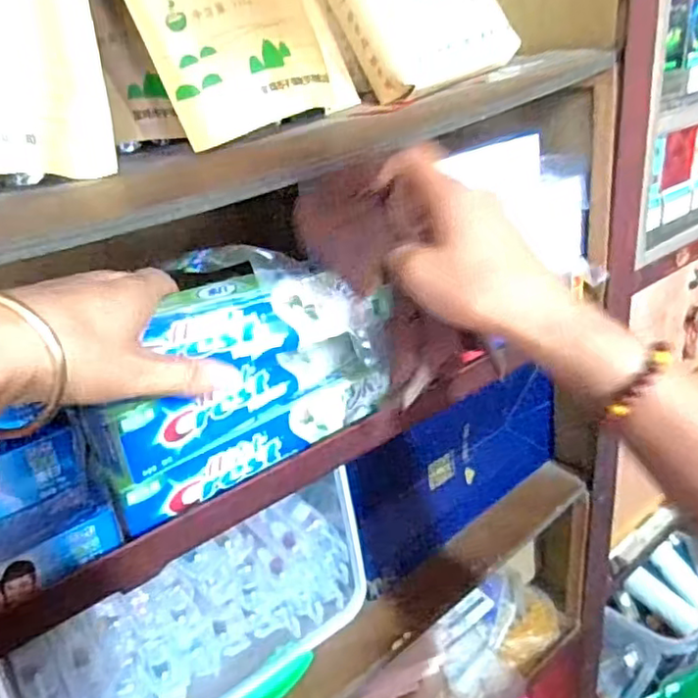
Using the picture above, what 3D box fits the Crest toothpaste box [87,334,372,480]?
[{"bbox_3d":[-0.063,0.026,0.369,0.157,0.042,0.038,-20,27,-26],"label":"Crest toothpaste box"}]

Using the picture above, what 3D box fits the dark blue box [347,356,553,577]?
[{"bbox_3d":[0.108,0.112,0.595,0.240,0.128,0.037,-21,28,-28],"label":"dark blue box"}]

